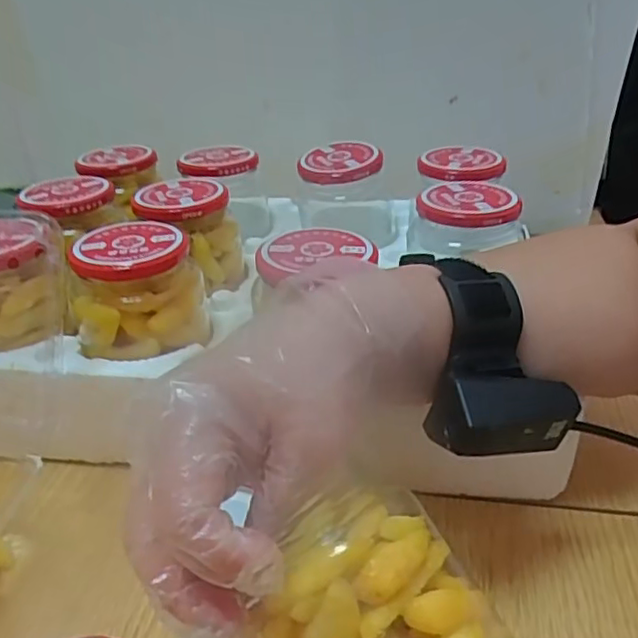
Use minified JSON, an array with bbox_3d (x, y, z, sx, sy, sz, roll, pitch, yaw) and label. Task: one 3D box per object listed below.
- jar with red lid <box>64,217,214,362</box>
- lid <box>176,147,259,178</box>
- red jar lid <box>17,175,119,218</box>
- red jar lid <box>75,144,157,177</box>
[{"bbox_3d":[-0.114,-0.020,0.393,0.081,0.061,0.069,-12,33,-16],"label":"jar with red lid"},{"bbox_3d":[-0.088,-0.137,0.537,0.067,0.011,0.056,-7,32,-9],"label":"lid"},{"bbox_3d":[-0.193,-0.095,0.475,0.068,0.010,0.061,-13,33,-18],"label":"red jar lid"},{"bbox_3d":[-0.183,-0.142,0.553,0.060,0.008,0.055,-1,42,1],"label":"red jar lid"}]

